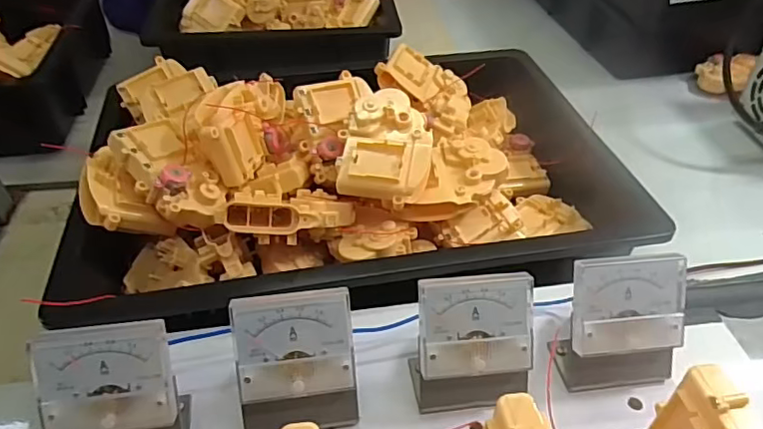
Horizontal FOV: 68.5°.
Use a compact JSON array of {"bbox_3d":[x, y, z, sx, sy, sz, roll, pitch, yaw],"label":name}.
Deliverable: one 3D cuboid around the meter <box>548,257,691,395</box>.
[{"bbox_3d":[0.144,0.065,0.335,0.068,0.075,0.038,-2,42,-2],"label":"meter"}]

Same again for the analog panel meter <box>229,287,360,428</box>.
[{"bbox_3d":[-0.047,0.084,0.313,0.063,0.076,0.044,-5,43,-5],"label":"analog panel meter"}]

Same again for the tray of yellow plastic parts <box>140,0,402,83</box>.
[{"bbox_3d":[-0.158,-0.340,0.822,0.310,0.134,0.379,-6,43,-6],"label":"tray of yellow plastic parts"}]

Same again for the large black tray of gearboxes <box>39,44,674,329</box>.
[{"bbox_3d":[-0.017,-0.046,0.496,0.445,0.129,0.311,-5,43,-5],"label":"large black tray of gearboxes"}]

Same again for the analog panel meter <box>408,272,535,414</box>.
[{"bbox_3d":[0.052,0.072,0.324,0.068,0.066,0.048,-2,42,-2],"label":"analog panel meter"}]

